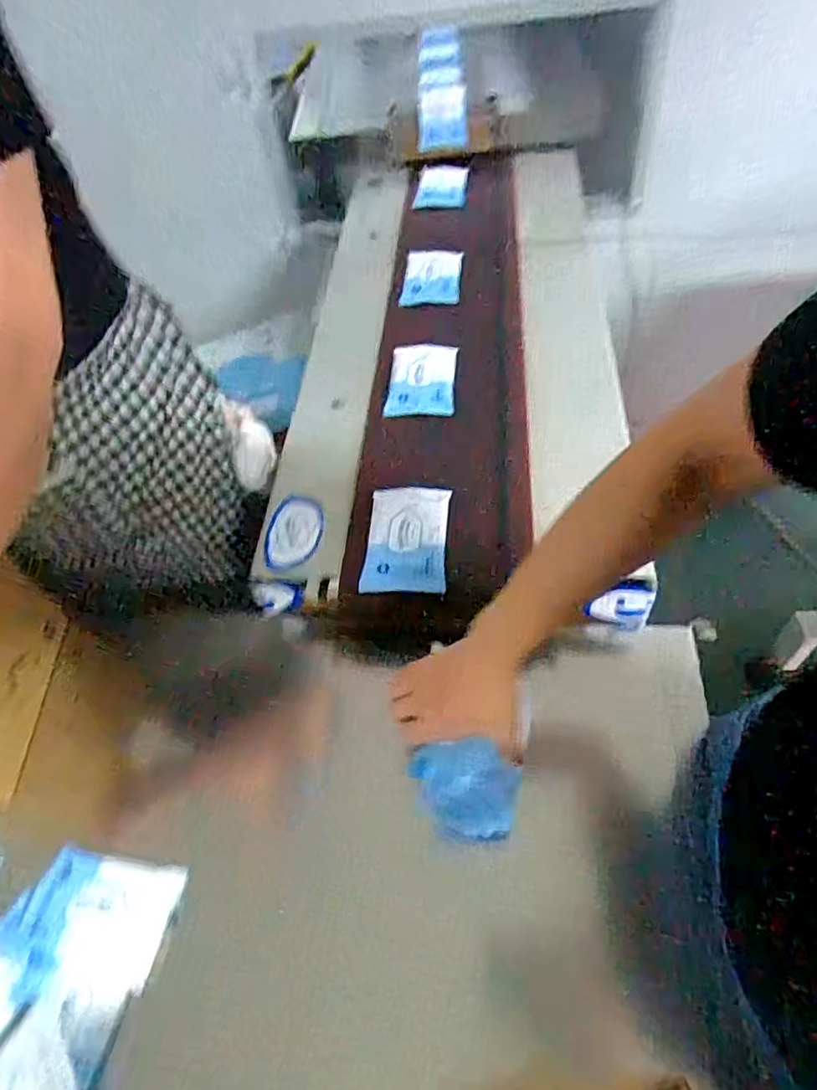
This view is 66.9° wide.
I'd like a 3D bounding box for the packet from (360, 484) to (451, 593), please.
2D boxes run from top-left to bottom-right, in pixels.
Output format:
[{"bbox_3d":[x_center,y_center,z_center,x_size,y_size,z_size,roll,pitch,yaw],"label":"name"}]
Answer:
[{"bbox_3d":[0.000,-0.010,0.658,0.083,0.012,0.138,3,52,5],"label":"packet"}]

